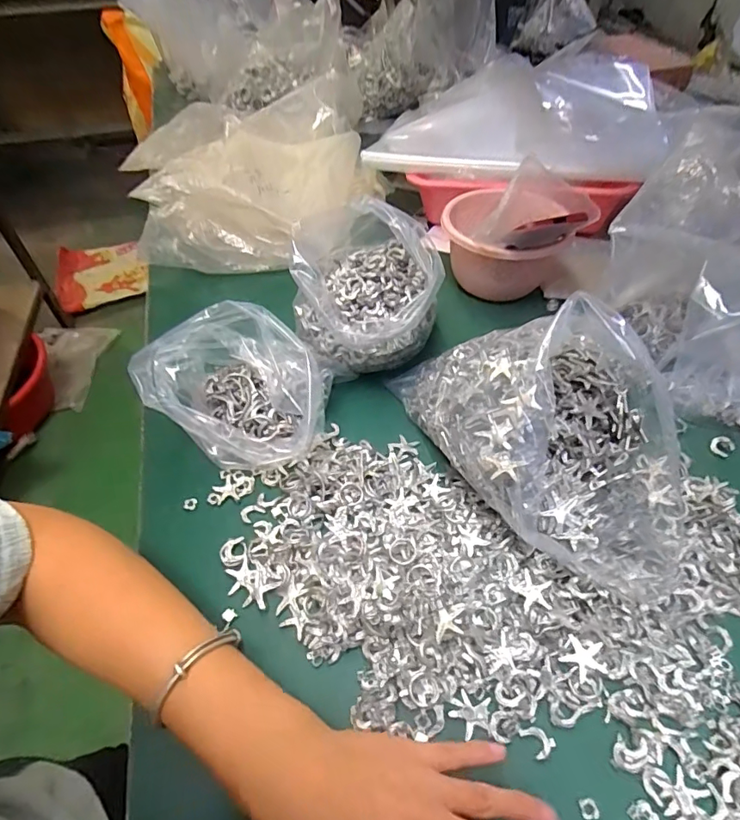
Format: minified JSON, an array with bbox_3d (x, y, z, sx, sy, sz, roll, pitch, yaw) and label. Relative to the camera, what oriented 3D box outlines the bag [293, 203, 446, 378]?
[{"bbox_3d":[-0.005,-0.109,0.498,0.140,0.156,0.128,2,48,3],"label":"bag"}]

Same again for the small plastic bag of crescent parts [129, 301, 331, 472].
[{"bbox_3d":[-0.118,-0.019,0.440,0.150,0.109,0.117,7,49,7],"label":"small plastic bag of crescent parts"}]

